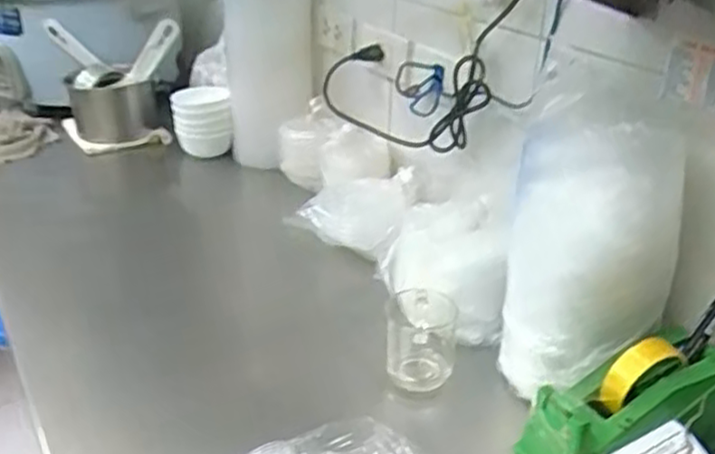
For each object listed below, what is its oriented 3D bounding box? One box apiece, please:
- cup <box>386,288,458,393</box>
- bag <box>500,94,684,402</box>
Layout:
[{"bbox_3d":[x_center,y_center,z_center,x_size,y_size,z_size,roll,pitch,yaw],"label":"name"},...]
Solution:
[{"bbox_3d":[0.070,0.125,0.812,0.074,0.095,0.062,1,28,0],"label":"cup"},{"bbox_3d":[0.218,0.026,0.694,0.138,0.297,0.117,7,28,12],"label":"bag"}]

